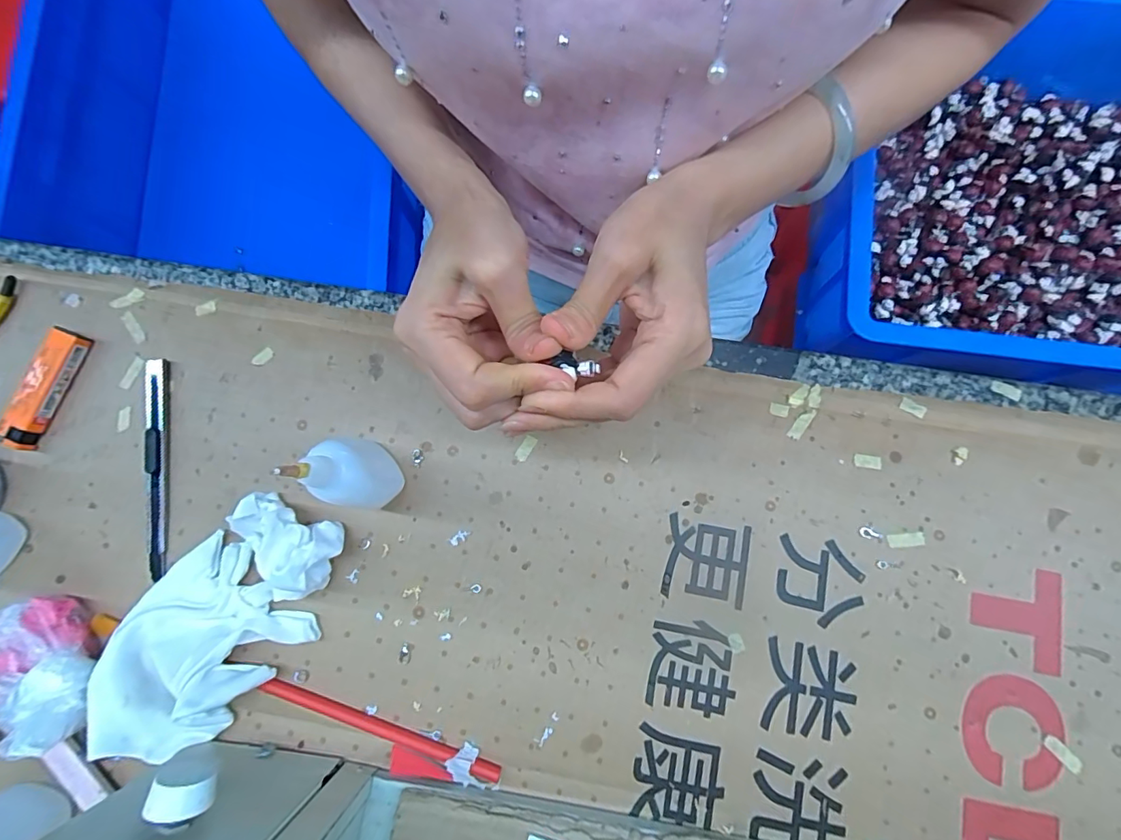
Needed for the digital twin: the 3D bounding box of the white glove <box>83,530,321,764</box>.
[{"bbox_3d":[-0.220,0.134,0.289,0.092,0.018,0.117,43,81,11],"label":"white glove"}]

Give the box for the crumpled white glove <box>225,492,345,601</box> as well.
[{"bbox_3d":[-0.167,0.074,0.293,0.067,0.033,0.047,23,82,6],"label":"crumpled white glove"}]

